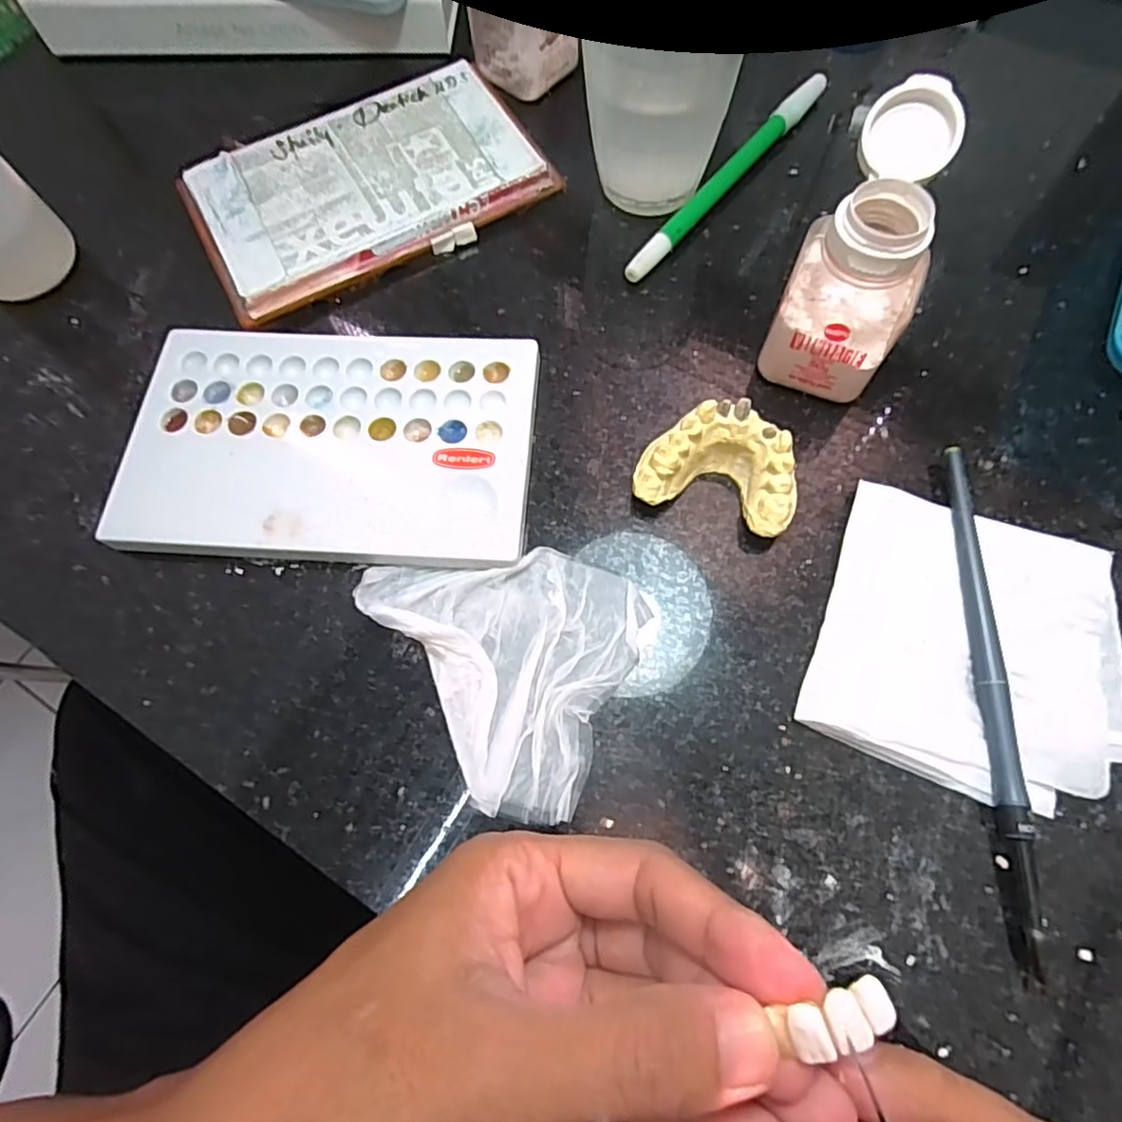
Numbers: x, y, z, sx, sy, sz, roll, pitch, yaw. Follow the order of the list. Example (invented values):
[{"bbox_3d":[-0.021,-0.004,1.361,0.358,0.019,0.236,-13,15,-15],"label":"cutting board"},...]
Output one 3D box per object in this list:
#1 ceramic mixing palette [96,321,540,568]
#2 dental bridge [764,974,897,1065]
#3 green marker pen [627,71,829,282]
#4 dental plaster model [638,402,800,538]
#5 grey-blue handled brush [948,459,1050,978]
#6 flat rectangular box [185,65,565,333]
[{"bbox_3d":[-0.086,-0.045,0.238,0.151,0.012,0.092,3,72,4],"label":"ceramic mixing palette"},{"bbox_3d":[0.054,0.088,0.119,0.021,0.004,0.009,-26,72,0],"label":"dental bridge"},{"bbox_3d":[0.075,-0.172,0.277,0.009,0.010,0.142,39,77,14],"label":"green marker pen"},{"bbox_3d":[0.057,-0.033,0.221,0.054,0.026,0.037,18,73,8],"label":"dental plaster model"},{"bbox_3d":[0.138,0.038,0.199,0.008,0.004,0.160,-12,66,38],"label":"grey-blue handled brush"},{"bbox_3d":[-0.087,-0.169,0.279,0.148,0.013,0.090,-28,73,-6],"label":"flat rectangular box"}]

